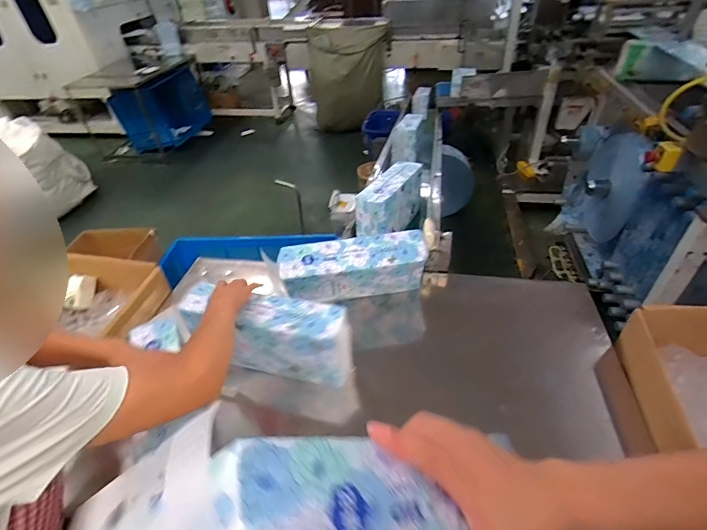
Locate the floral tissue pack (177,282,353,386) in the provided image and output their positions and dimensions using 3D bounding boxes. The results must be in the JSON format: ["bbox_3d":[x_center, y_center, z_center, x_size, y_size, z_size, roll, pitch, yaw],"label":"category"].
[{"bbox_3d":[-0.182,0.152,0.824,0.350,0.152,0.094,7,43,14],"label":"floral tissue pack"}]

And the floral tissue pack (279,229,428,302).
[{"bbox_3d":[0.005,0.019,0.943,0.339,0.159,0.086,-8,41,-3],"label":"floral tissue pack"}]

